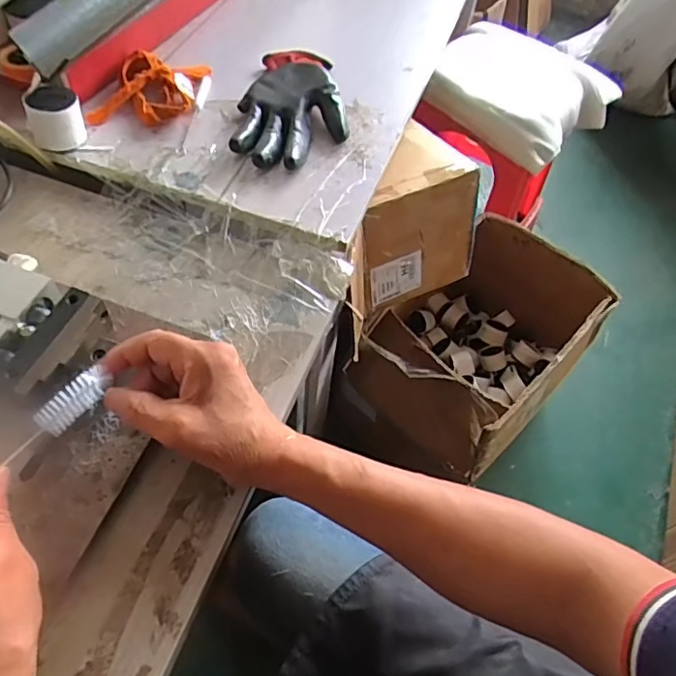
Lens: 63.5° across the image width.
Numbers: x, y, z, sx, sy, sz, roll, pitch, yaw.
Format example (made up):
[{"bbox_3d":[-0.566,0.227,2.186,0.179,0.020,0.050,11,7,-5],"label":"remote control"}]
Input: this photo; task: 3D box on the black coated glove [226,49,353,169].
[{"bbox_3d":[-0.050,-0.262,0.617,0.120,0.036,0.209,2,57,-4],"label":"black coated glove"}]

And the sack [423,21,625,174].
[{"bbox_3d":[0.378,-0.530,1.160,0.342,0.098,0.330,38,61,18],"label":"sack"}]

